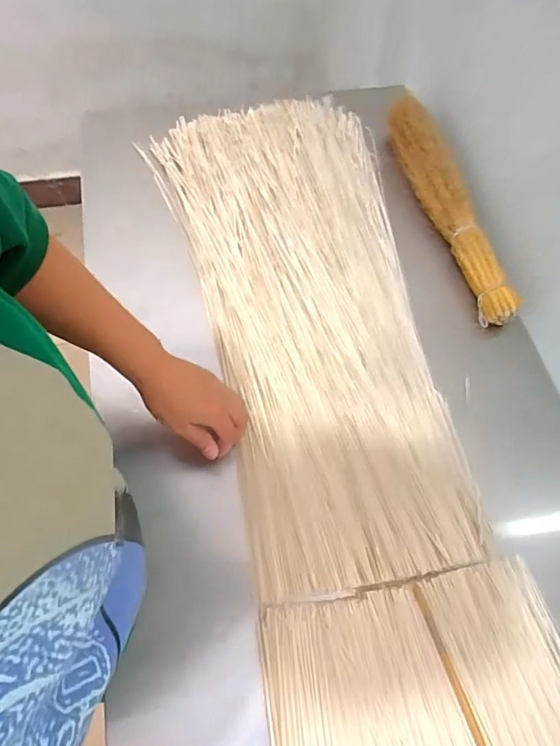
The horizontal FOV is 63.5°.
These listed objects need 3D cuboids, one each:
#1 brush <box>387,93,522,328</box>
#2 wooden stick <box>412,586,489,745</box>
[{"bbox_3d":[0.249,-0.262,0.674,0.048,0.077,0.418,-13,68,-11],"label":"brush"},{"bbox_3d":[0.183,0.329,0.441,0.012,0.010,0.227,-17,68,-11],"label":"wooden stick"}]

